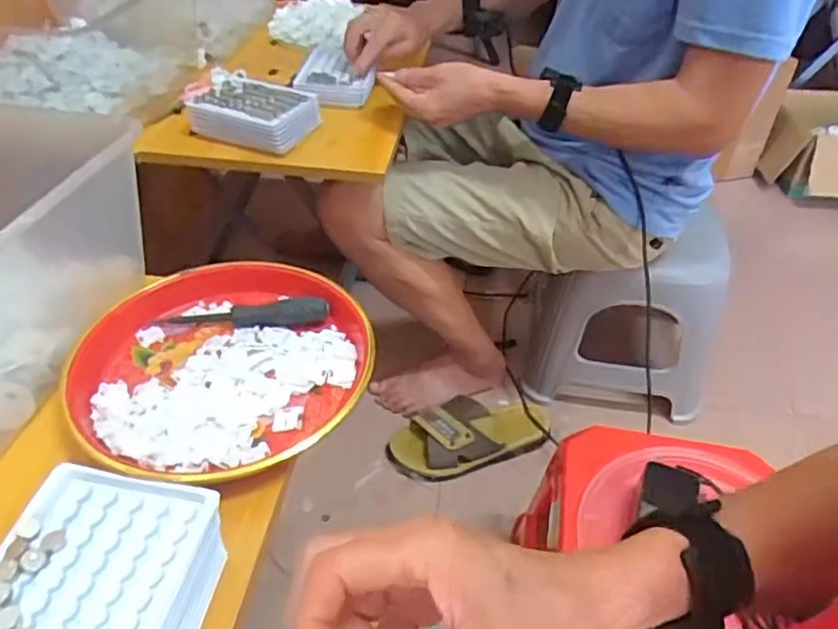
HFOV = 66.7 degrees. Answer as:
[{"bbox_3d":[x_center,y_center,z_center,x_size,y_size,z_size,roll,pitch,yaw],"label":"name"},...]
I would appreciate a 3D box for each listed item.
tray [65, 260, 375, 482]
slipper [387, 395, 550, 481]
[{"bbox_3d":[-0.149,0.037,0.488,0.213,0.026,0.203,1,43,-1],"label":"tray"},{"bbox_3d":[0.088,0.190,1.037,0.272,0.063,0.114,-6,43,-8],"label":"slipper"}]

